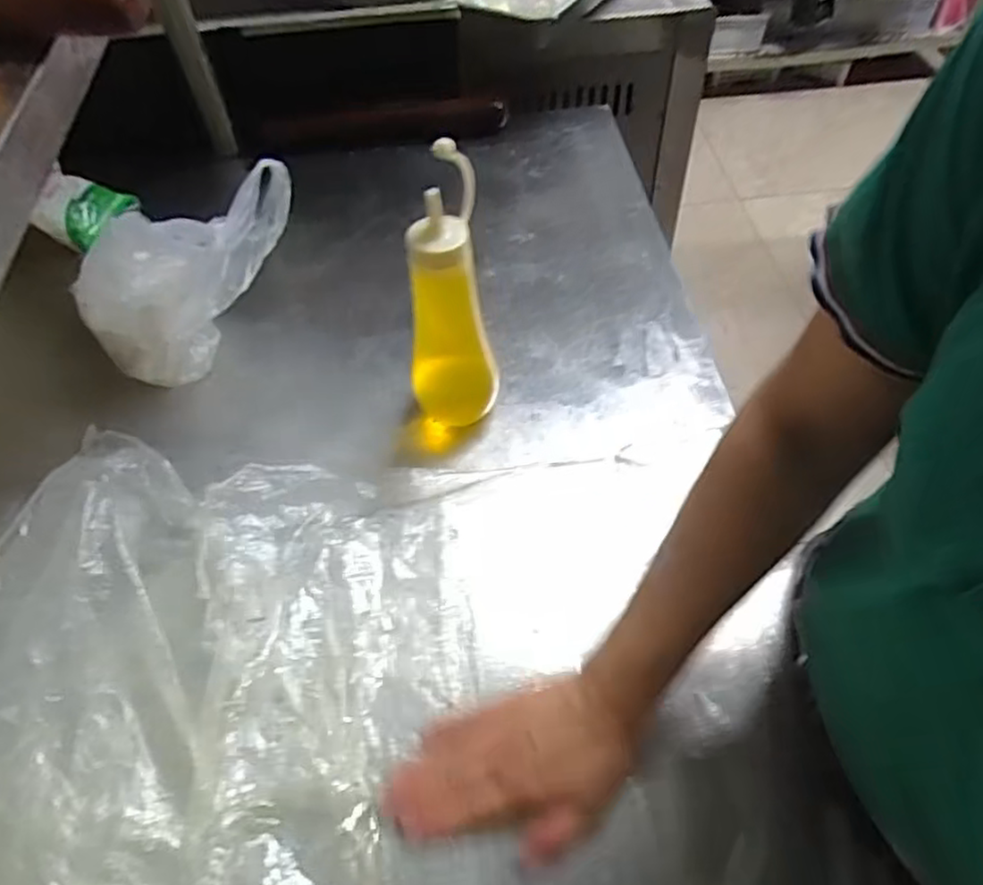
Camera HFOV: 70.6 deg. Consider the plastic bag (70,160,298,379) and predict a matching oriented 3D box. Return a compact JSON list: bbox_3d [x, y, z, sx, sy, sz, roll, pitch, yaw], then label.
[{"bbox_3d":[-0.273,-0.147,0.664,0.207,0.166,0.088,-32,59,-21],"label":"plastic bag"}]

